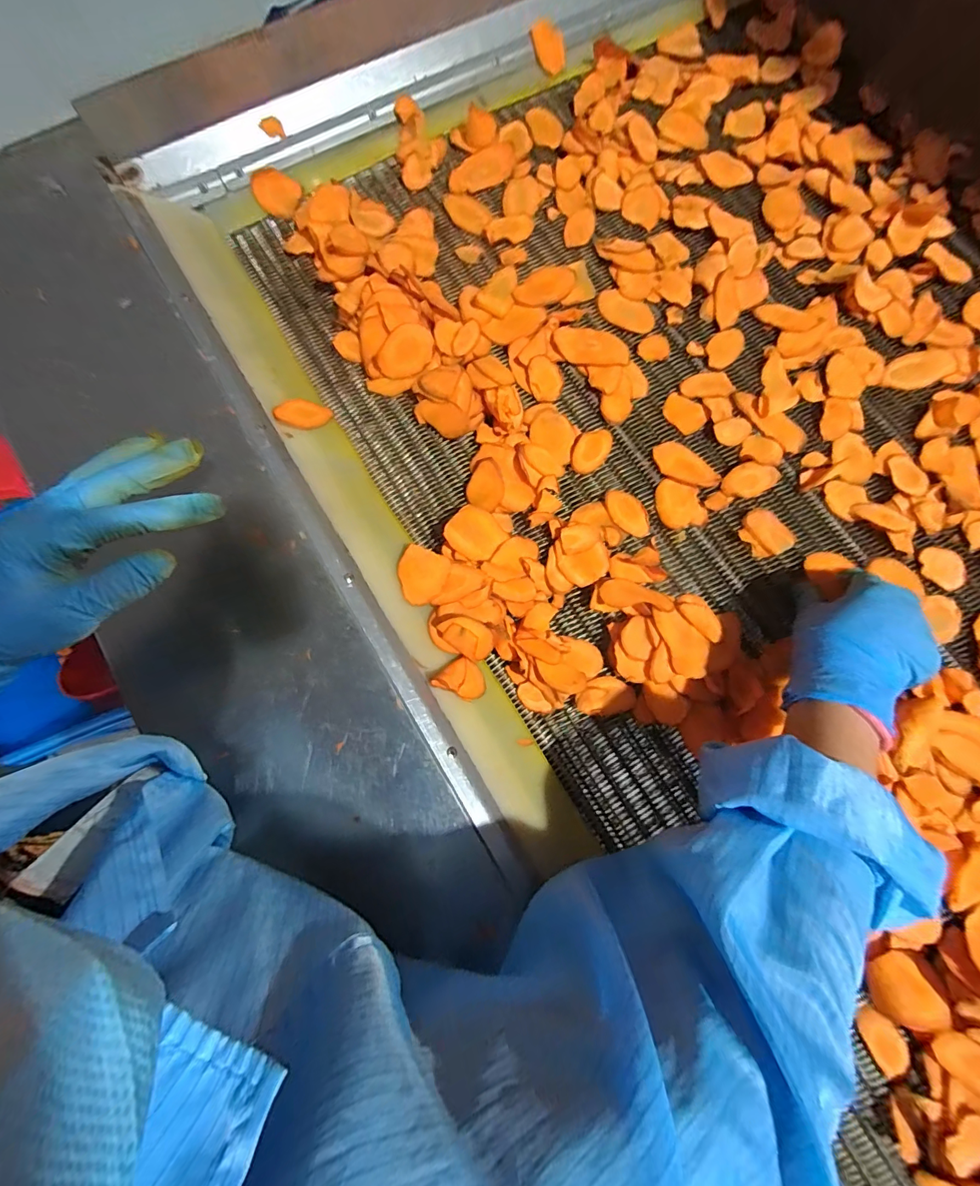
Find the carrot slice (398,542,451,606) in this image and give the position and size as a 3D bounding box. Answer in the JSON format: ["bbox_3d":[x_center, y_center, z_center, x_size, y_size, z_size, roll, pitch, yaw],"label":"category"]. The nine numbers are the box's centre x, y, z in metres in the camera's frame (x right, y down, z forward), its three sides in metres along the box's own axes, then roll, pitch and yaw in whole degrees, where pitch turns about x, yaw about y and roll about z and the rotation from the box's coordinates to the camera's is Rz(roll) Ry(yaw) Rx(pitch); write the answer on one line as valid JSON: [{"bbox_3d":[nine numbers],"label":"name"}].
[{"bbox_3d":[-0.060,-0.014,0.371,0.041,0.006,0.048,21,79,4],"label":"carrot slice"}]

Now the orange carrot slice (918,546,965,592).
[{"bbox_3d":[0.423,-0.023,0.401,0.039,0.004,0.040,0,78,0],"label":"orange carrot slice"}]

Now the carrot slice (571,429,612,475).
[{"bbox_3d":[0.100,-0.140,0.423,0.032,0.006,0.048,28,80,5],"label":"carrot slice"}]

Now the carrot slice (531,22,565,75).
[{"bbox_3d":[0.071,-0.647,0.508,0.034,0.005,0.049,-37,118,3],"label":"carrot slice"}]

